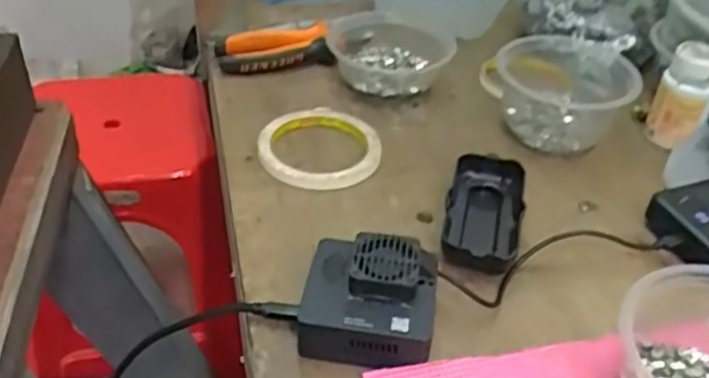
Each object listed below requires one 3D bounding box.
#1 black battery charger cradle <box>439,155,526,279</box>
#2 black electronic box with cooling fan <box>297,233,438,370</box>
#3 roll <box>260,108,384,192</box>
[{"bbox_3d":[0.092,0.017,0.504,0.052,0.025,0.106,13,40,10],"label":"black battery charger cradle"},{"bbox_3d":[0.009,0.065,0.425,0.076,0.042,0.071,8,39,4],"label":"black electronic box with cooling fan"},{"bbox_3d":[-0.028,-0.036,0.572,0.096,0.015,0.098,3,39,-2],"label":"roll"}]

